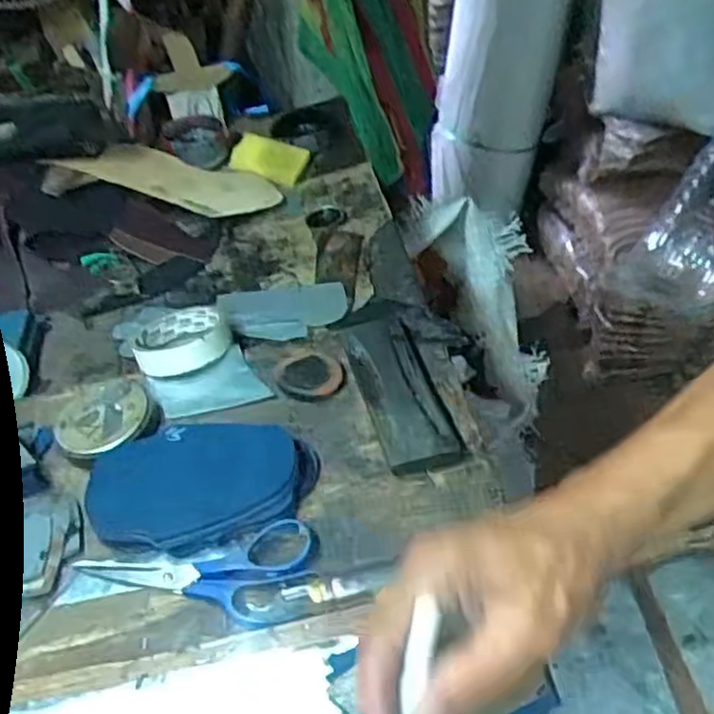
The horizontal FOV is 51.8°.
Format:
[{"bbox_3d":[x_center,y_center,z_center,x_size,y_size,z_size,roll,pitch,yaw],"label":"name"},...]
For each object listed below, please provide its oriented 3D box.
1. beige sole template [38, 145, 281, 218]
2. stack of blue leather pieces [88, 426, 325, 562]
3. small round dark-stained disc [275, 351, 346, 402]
[{"bbox_3d":[-0.204,-0.201,0.817,0.229,0.011,0.085,16,47,3],"label":"beige sole template"},{"bbox_3d":[-0.113,0.088,0.518,0.160,0.018,0.093,-7,44,-3],"label":"stack of blue leather pieces"},{"bbox_3d":[-0.038,0.015,0.601,0.052,0.011,0.056,-2,44,2],"label":"small round dark-stained disc"}]

